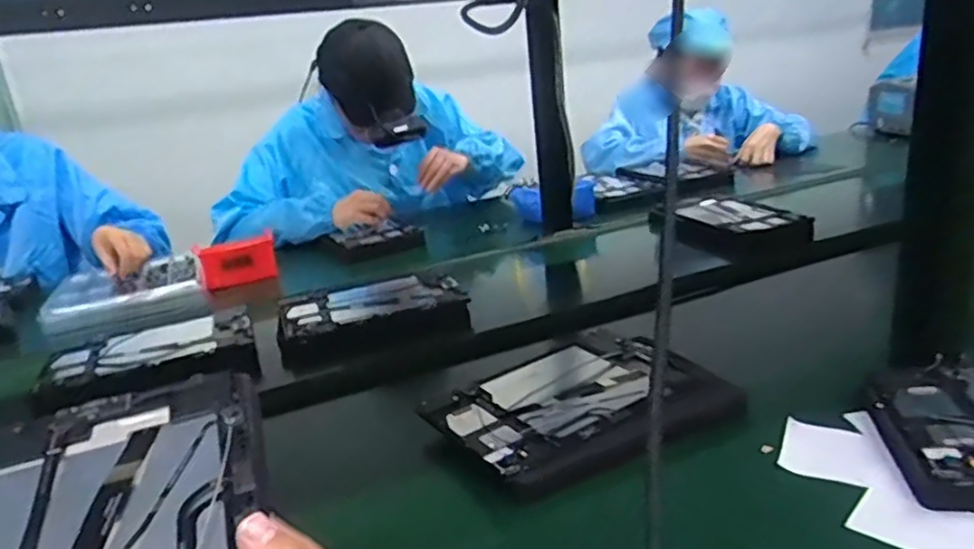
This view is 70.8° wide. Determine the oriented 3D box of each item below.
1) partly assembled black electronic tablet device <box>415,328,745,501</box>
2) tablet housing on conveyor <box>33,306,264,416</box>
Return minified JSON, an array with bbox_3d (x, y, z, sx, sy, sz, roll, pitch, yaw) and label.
[{"bbox_3d":[0.086,0.114,0.631,0.243,0.014,0.211,-18,23,-28],"label":"partly assembled black electronic tablet device"},{"bbox_3d":[-0.406,0.108,0.840,0.234,0.044,0.148,-15,21,-21],"label":"tablet housing on conveyor"}]

